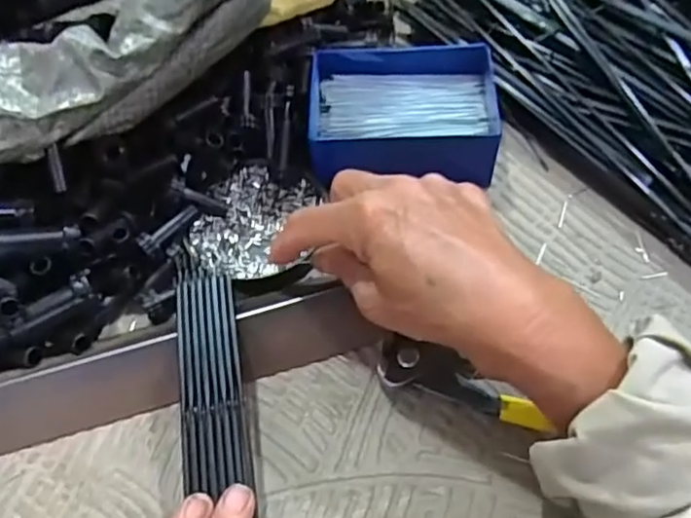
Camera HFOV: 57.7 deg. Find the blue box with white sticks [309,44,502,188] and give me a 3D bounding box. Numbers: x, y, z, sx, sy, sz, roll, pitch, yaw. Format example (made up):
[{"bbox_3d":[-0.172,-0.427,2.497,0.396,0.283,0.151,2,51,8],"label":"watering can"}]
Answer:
[{"bbox_3d":[0.036,-0.089,0.392,0.113,0.046,0.078,0,58,5],"label":"blue box with white sticks"}]

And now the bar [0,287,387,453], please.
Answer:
[{"bbox_3d":[-0.105,0.058,0.313,0.237,0.030,0.034,-14,59,-4],"label":"bar"}]

